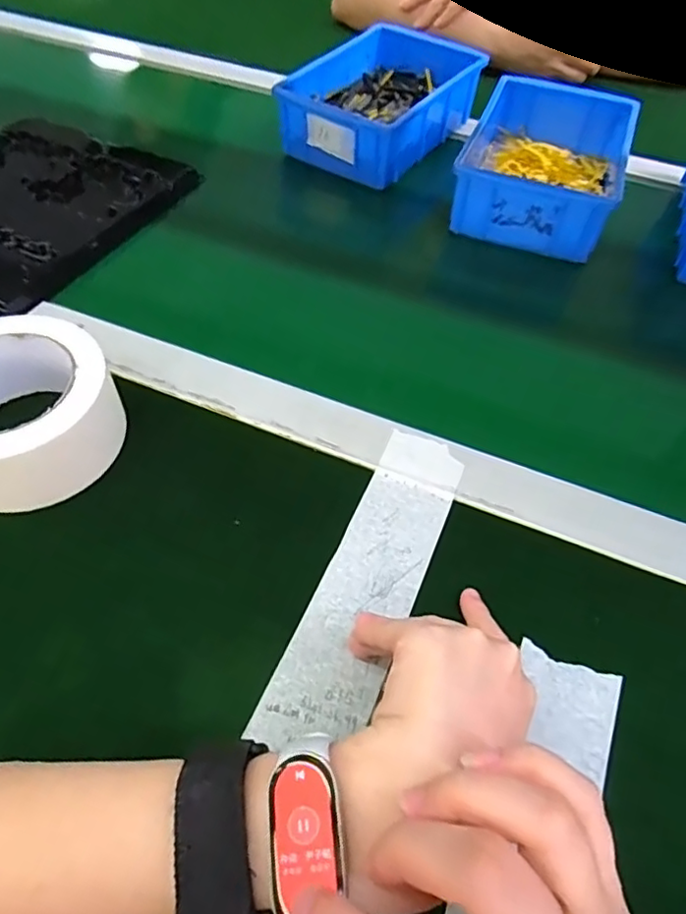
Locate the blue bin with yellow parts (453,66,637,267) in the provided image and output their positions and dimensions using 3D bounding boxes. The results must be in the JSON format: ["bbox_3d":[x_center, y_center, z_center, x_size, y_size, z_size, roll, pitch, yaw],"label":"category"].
[{"bbox_3d":[0.192,-0.277,0.568,0.132,0.068,0.210,18,55,11],"label":"blue bin with yellow parts"}]

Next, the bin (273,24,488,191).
[{"bbox_3d":[0.043,-0.378,0.623,0.143,0.054,0.217,29,58,18],"label":"bin"}]

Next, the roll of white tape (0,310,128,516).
[{"bbox_3d":[-0.197,-0.029,0.361,0.112,0.053,0.108,1,54,-2],"label":"roll of white tape"}]

